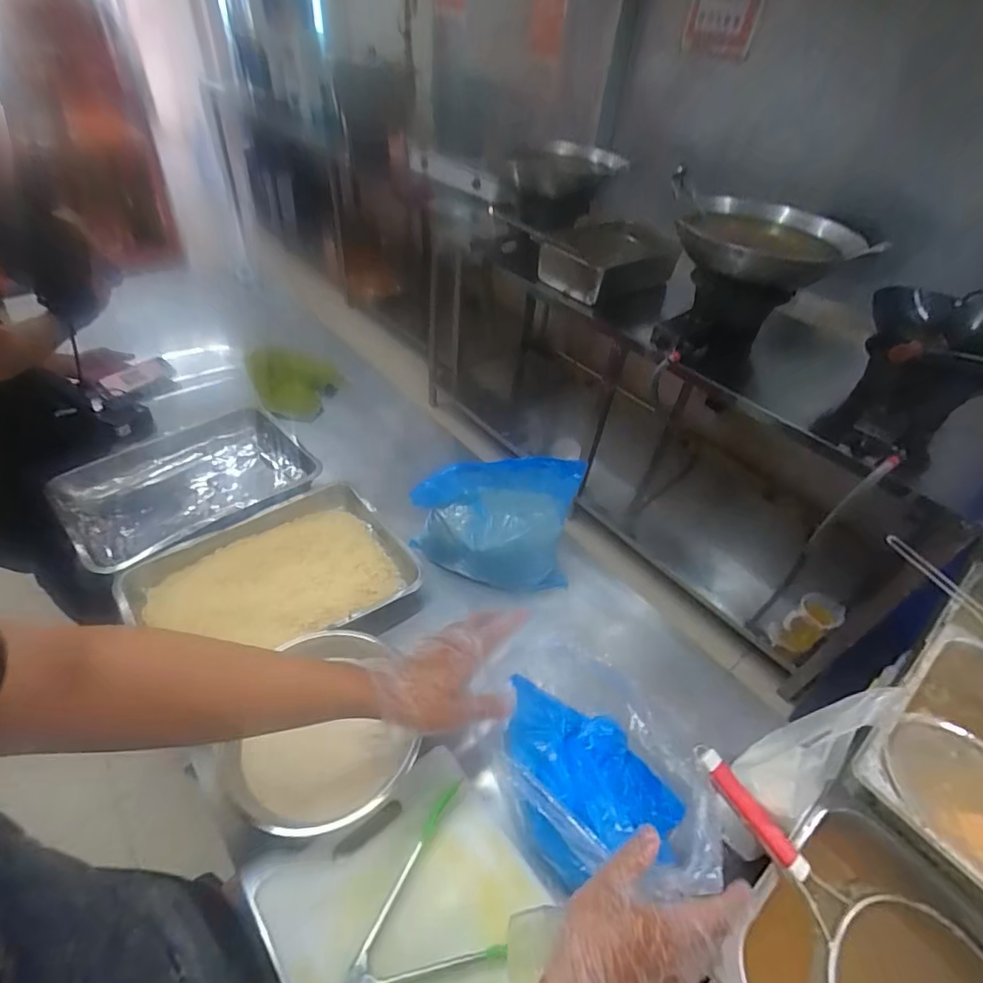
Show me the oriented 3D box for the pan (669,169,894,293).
[{"bbox_3d":[0.821,-0.776,1.561,0.533,0.153,0.459,9,44,2],"label":"pan"}]

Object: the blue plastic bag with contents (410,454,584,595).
[{"bbox_3d":[-0.003,0.049,0.804,0.249,0.235,0.079,9,44,2],"label":"blue plastic bag with contents"}]

